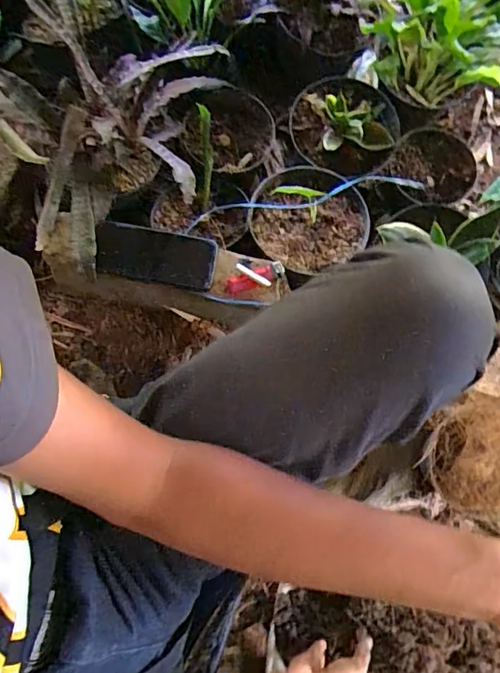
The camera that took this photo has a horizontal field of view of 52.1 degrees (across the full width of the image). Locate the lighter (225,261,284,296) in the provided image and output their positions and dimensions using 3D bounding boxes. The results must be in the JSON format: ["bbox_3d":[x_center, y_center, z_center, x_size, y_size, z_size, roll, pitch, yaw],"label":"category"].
[{"bbox_3d":[0.008,-0.081,0.721,0.086,0.012,0.027,-22,75,-8],"label":"lighter"}]

